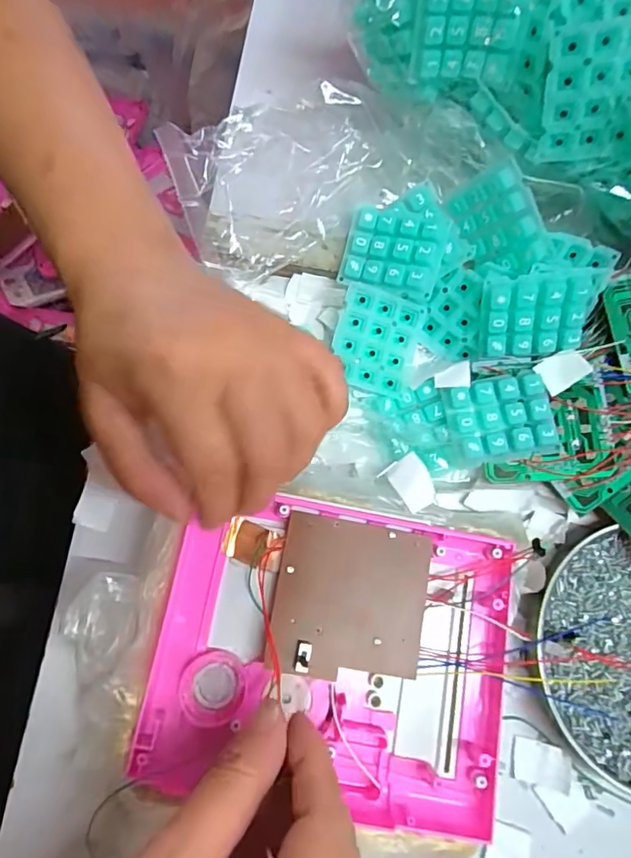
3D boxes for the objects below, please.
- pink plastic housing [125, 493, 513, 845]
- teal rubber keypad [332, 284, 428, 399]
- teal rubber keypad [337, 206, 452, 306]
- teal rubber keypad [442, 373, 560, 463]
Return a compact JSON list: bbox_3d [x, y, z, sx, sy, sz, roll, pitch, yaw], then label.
[{"bbox_3d":[0.008,0.105,0.246,0.162,0.017,0.130,9,77,1],"label":"pink plastic housing"},{"bbox_3d":[0.036,-0.052,0.305,0.048,0.014,0.058,15,75,0],"label":"teal rubber keypad"},{"bbox_3d":[0.046,-0.105,0.304,0.057,0.013,0.050,16,92,17],"label":"teal rubber keypad"},{"bbox_3d":[0.108,-0.007,0.291,0.057,0.007,0.045,-6,76,-6],"label":"teal rubber keypad"}]

